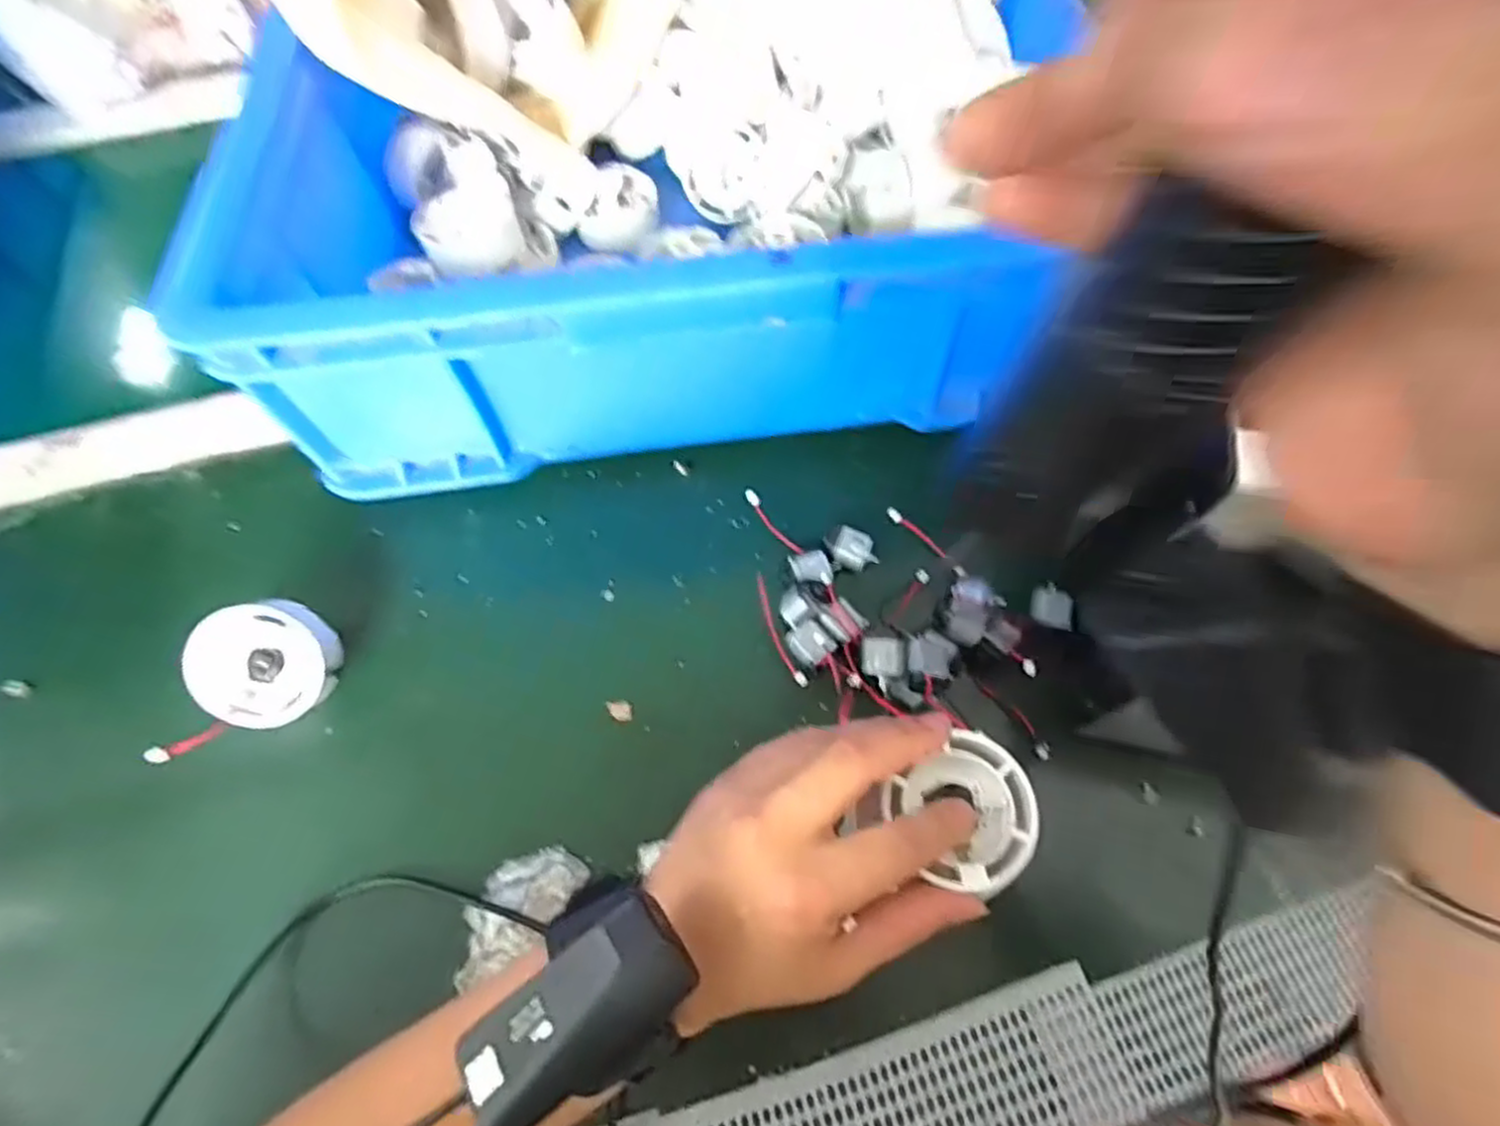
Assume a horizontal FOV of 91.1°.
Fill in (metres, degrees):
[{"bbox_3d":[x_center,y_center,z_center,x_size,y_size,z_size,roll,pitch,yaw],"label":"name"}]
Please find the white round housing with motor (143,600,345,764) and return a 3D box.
[{"bbox_3d":[-0.223,0.054,0.336,0.058,0.030,0.071,17,78,-30],"label":"white round housing with motor"}]

